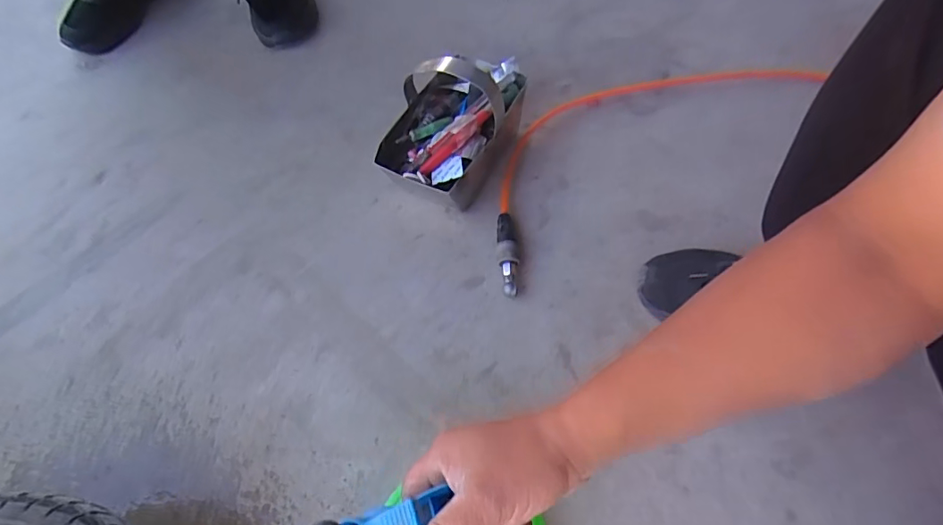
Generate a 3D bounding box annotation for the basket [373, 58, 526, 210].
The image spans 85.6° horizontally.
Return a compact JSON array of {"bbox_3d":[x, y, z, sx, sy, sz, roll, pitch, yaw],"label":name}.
[{"bbox_3d":[-0.024,-0.192,0.661,0.131,0.166,0.218,27,66,12],"label":"basket"}]

